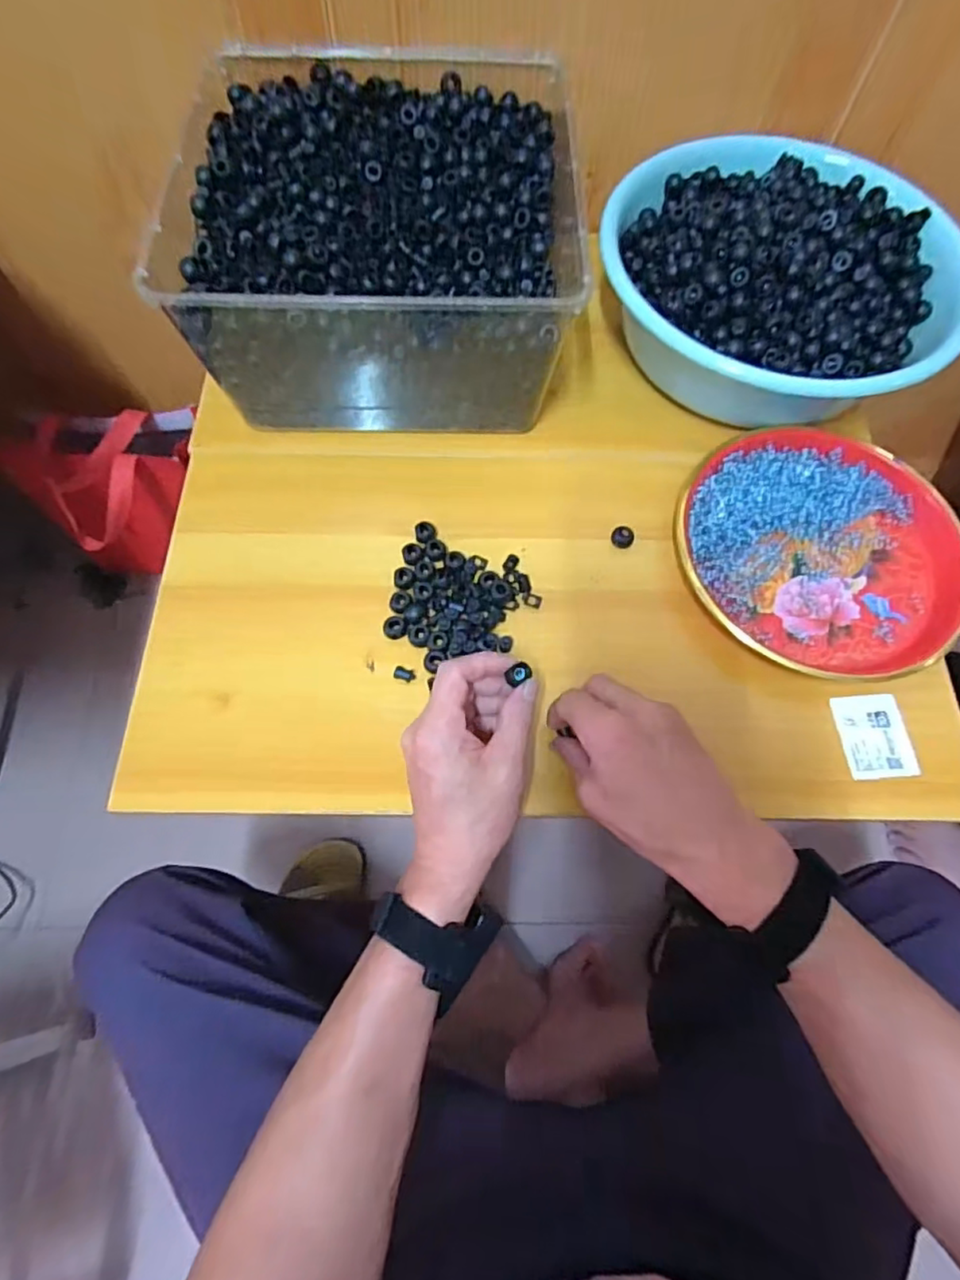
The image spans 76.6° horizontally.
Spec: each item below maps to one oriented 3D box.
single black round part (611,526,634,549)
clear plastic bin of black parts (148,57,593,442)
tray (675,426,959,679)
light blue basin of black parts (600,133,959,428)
[{"bbox_3d":[0.115,-0.081,0.494,0.018,0.016,0.017,1,69,-1],"label":"single black round part"},{"bbox_3d":[-0.078,-0.331,0.510,0.285,0.123,0.283,0,69,-1],"label":"clear plastic bin of black parts"},{"bbox_3d":[0.266,-0.073,0.475,0.200,0.026,0.217,-36,74,-14],"label":"tray"},{"bbox_3d":[0.249,-0.310,0.532,0.291,0.098,0.256,9,69,2],"label":"light blue basin of black parts"}]

